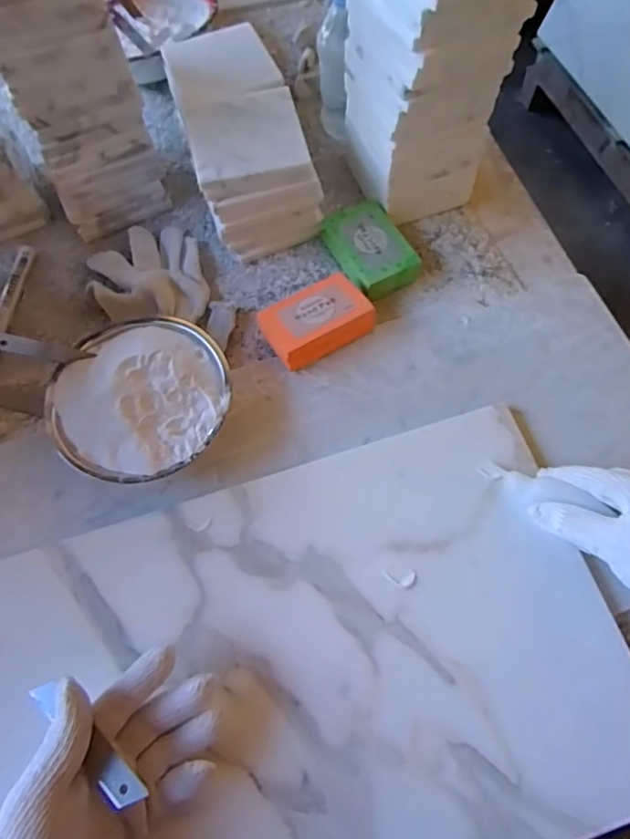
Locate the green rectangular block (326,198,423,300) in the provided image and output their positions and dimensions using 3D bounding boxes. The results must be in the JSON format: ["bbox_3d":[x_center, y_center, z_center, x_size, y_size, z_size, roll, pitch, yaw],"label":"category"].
[{"bbox_3d":[0.056,-0.170,0.547,0.065,0.027,0.098,-22,70,-11],"label":"green rectangular block"}]

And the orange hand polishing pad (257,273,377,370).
[{"bbox_3d":[0.000,-0.092,0.508,0.097,0.031,0.065,-30,70,-12],"label":"orange hand polishing pad"}]

